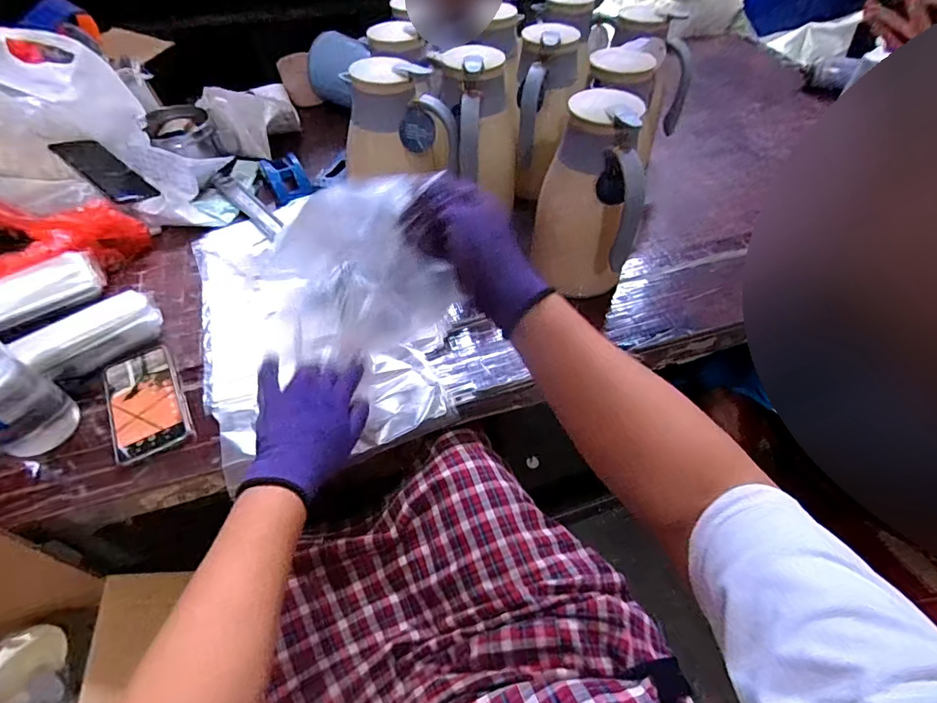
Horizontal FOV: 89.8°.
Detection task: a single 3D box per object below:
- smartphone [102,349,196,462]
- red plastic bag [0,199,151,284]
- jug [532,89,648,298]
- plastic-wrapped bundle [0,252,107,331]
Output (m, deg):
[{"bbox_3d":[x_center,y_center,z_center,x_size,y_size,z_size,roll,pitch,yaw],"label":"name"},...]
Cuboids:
[{"bbox_3d":[-0.399,0.059,0.577,0.080,0.010,0.161,-27,56,-19],"label":"smartphone"},{"bbox_3d":[-0.625,-0.165,0.682,0.267,0.100,0.153,-11,49,-33],"label":"red plastic bag"},{"bbox_3d":[0.152,-0.184,0.625,0.109,0.253,0.130,-2,51,0],"label":"jug"},{"bbox_3d":[-0.670,-0.038,0.622,0.331,0.054,0.074,-32,57,-22],"label":"plastic-wrapped bundle"}]

